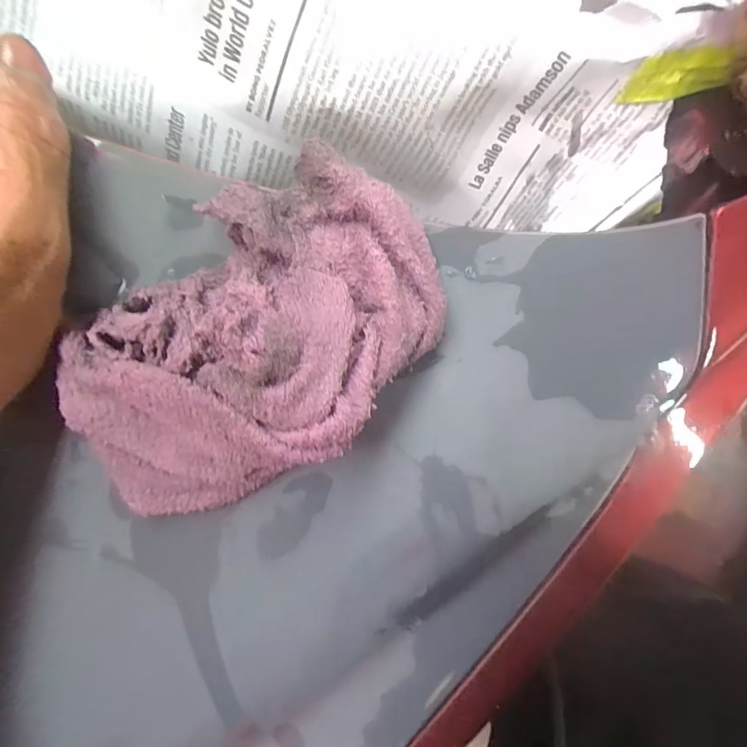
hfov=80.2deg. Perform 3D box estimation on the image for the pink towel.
[{"bbox_3d":[-0.041,-0.008,0.151,0.143,0.046,0.088,-42,93,-2],"label":"pink towel"}]

